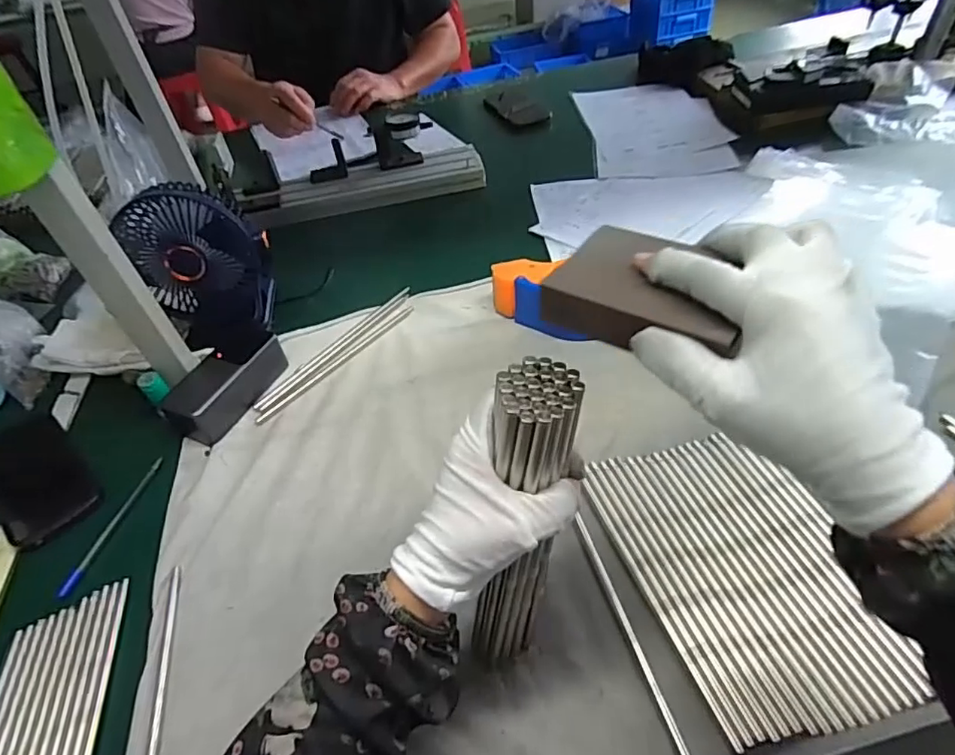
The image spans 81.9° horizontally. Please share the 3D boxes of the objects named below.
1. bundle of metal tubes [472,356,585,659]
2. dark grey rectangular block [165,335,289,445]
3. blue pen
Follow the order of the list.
[{"bbox_3d":[0.025,0.097,0.331,0.039,0.225,0.042,20,37,24],"label":"bundle of metal tubes"},{"bbox_3d":[-0.270,0.003,0.590,0.064,0.046,0.133,13,49,21],"label":"dark grey rectangular block"},{"bbox_3d":[-0.335,0.134,0.508,0.013,0.005,0.138,5,47,12],"label":"blue pen"}]

